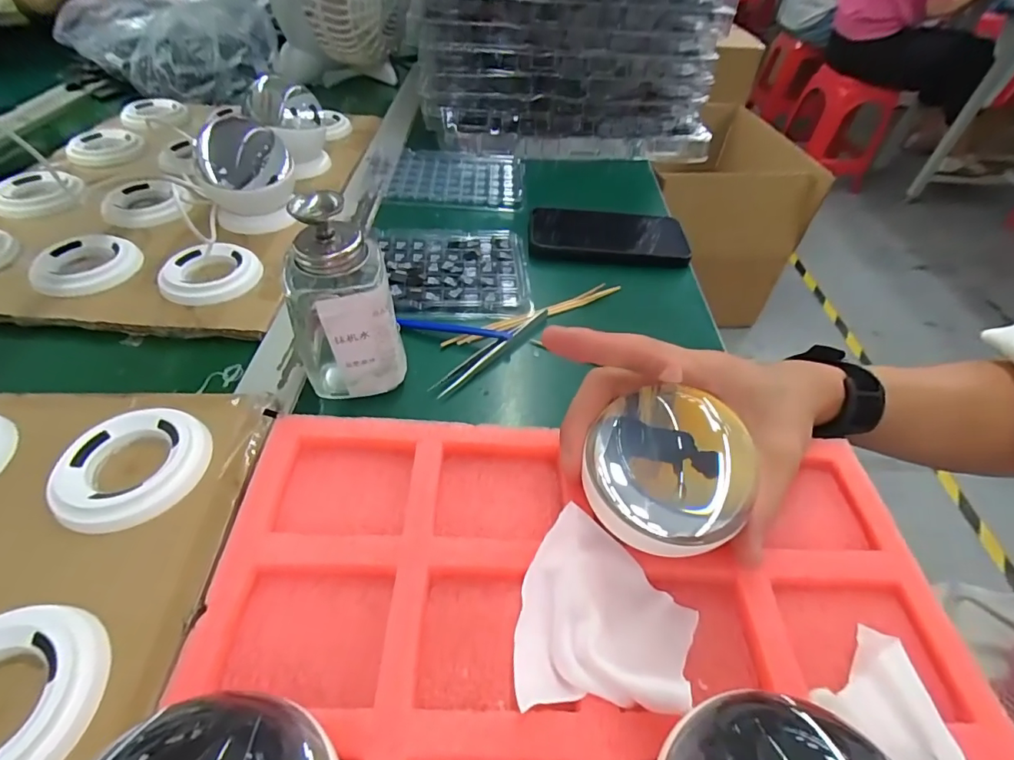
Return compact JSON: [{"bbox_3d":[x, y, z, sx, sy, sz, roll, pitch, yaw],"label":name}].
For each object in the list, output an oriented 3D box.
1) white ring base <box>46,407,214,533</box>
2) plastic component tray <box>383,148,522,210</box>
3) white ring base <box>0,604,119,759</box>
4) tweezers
[{"bbox_3d":[-0.193,0.044,0.252,0.066,0.012,0.067,-8,48,-12],"label":"white ring base"},{"bbox_3d":[-0.055,-0.222,0.529,0.138,0.012,0.111,1,47,-3],"label":"plastic component tray"},{"bbox_3d":[-0.190,0.121,0.181,0.067,0.015,0.066,-5,47,-10],"label":"white ring base"},{"bbox_3d":[-0.008,-0.023,0.345,0.013,0.008,0.112,36,53,26],"label":"tweezers"}]

